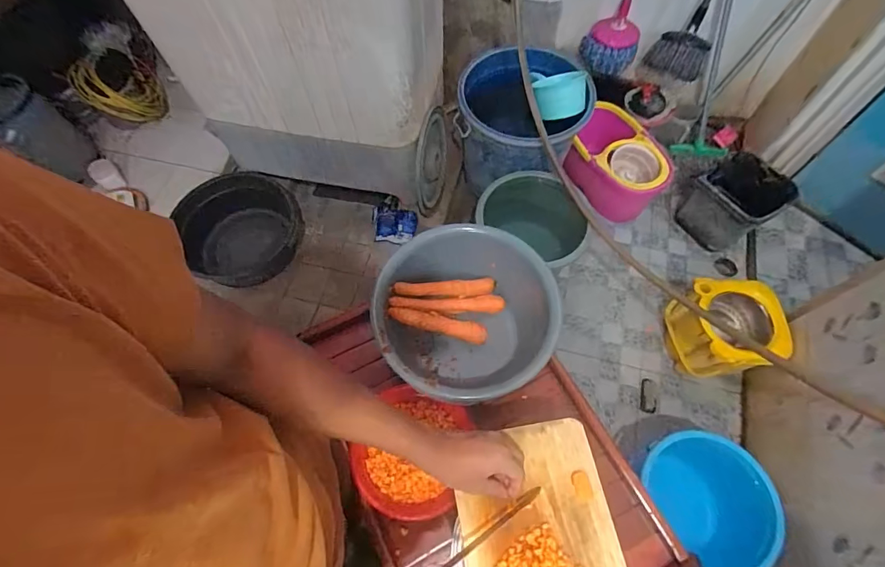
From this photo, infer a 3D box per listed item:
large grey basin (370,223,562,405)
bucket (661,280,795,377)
[{"bbox_3d":[0.041,0.068,0.786,0.295,0.160,0.287,-1,64,1],"label":"large grey basin"},{"bbox_3d":[0.834,0.156,1.325,0.221,0.264,0.254,2,64,3],"label":"bucket"}]

